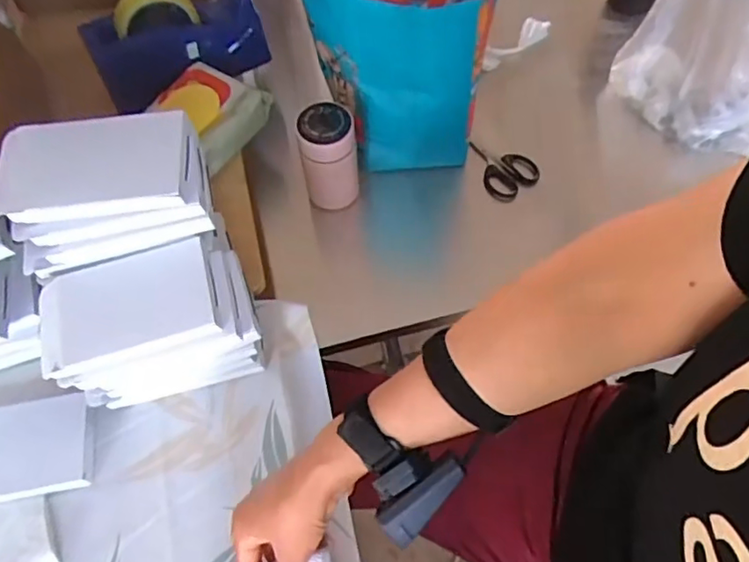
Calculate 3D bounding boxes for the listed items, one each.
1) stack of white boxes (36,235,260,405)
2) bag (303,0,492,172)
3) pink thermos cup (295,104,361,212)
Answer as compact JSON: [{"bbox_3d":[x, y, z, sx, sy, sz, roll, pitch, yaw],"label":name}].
[{"bbox_3d":[-0.193,0.046,0.545,0.166,0.125,0.099,-18,64,-7],"label":"stack of white boxes"},{"bbox_3d":[0.028,-0.297,0.699,0.208,0.229,0.227,9,64,6],"label":"bag"},{"bbox_3d":[-0.051,-0.142,0.691,0.061,0.123,0.057,-1,63,1],"label":"pink thermos cup"}]

